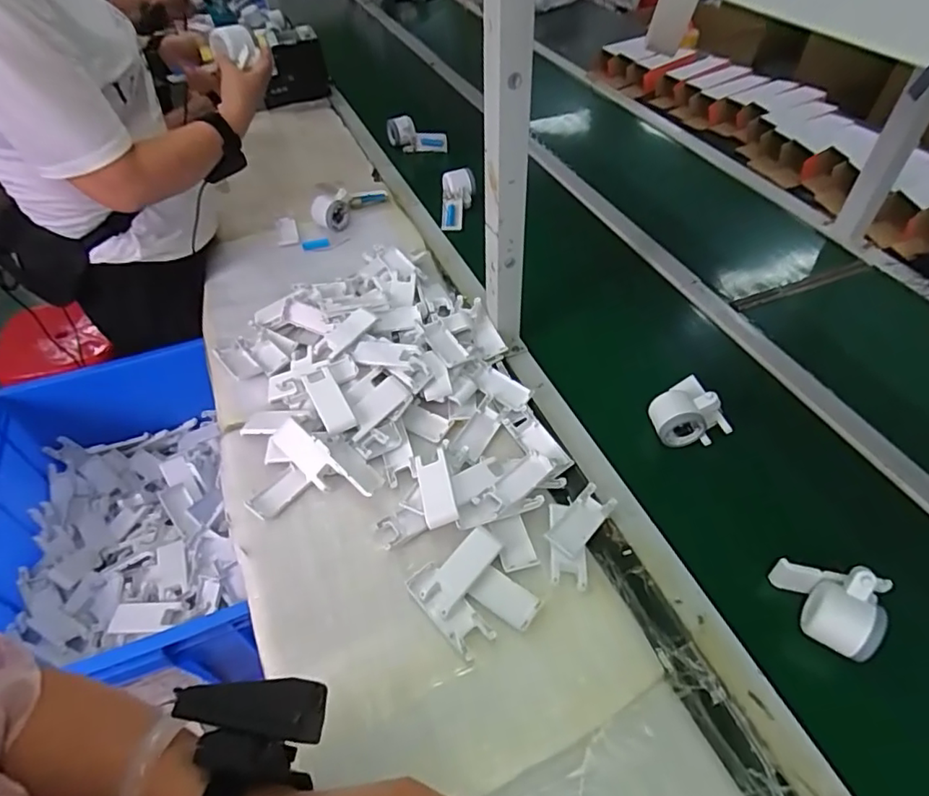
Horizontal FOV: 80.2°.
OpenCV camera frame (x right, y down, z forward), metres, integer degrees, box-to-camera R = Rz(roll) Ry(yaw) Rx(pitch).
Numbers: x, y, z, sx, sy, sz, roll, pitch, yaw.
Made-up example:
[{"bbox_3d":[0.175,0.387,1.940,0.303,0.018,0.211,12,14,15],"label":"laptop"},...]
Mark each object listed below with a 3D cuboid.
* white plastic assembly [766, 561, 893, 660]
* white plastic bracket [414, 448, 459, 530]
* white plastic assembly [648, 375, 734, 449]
[{"bbox_3d":[0.366,0.205,0.544,0.097,0.058,0.080,13,50,14],"label":"white plastic assembly"},{"bbox_3d":[-0.034,0.109,0.654,0.037,0.022,0.096,-10,48,-7],"label":"white plastic bracket"},{"bbox_3d":[0.291,0.017,0.720,0.091,0.058,0.068,-1,48,1],"label":"white plastic assembly"}]

